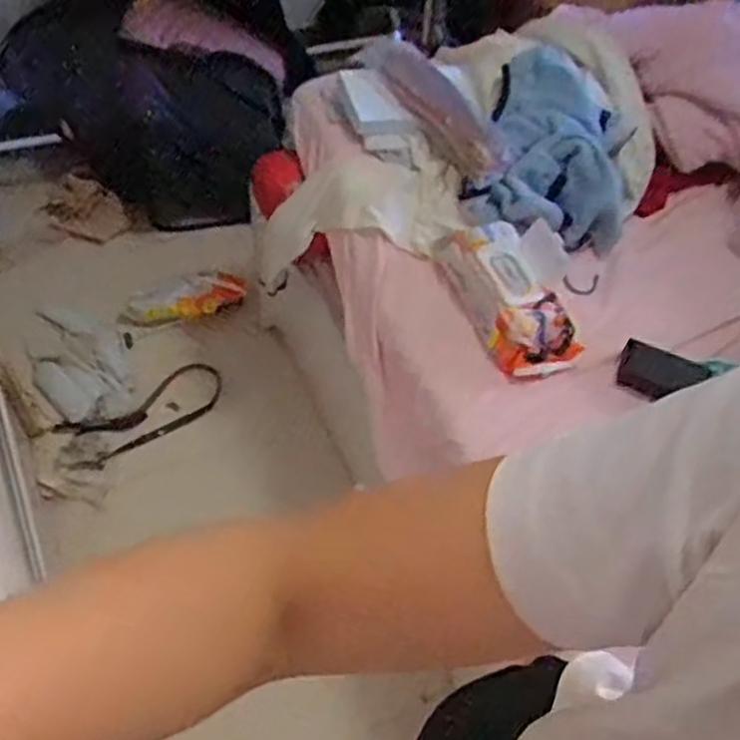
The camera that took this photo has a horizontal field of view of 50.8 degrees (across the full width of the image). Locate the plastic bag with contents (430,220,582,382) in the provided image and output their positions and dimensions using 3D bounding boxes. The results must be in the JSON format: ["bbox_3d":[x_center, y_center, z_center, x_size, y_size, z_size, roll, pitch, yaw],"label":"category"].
[{"bbox_3d":[0.195,-0.105,1.082,0.139,0.071,0.237,-11,57,-13],"label":"plastic bag with contents"}]

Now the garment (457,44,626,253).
[{"bbox_3d":[0.304,-0.346,1.258,0.248,0.134,0.348,17,55,6],"label":"garment"}]

